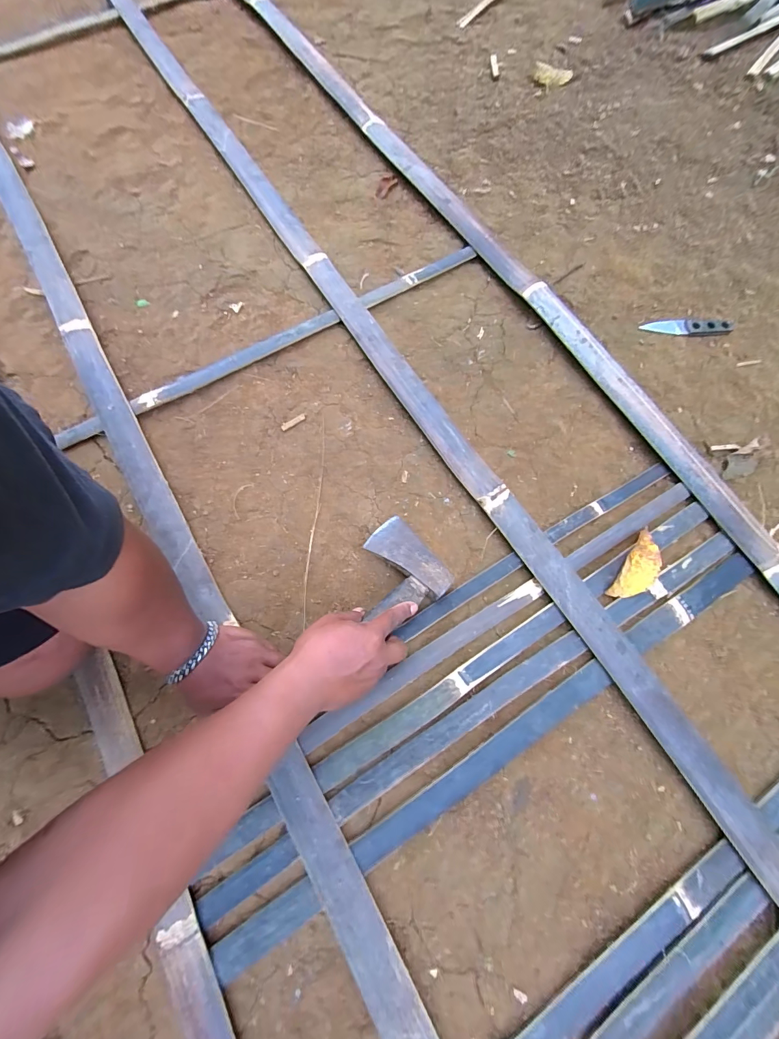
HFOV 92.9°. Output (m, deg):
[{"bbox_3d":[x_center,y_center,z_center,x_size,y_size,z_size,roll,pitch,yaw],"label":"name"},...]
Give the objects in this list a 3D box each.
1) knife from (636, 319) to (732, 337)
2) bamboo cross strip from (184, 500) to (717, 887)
[{"bbox_3d":[0.519,-0.335,0.645,0.157,0.009,0.036,3,73,1],"label":"knife"},{"bbox_3d":[0.124,0.182,0.470,0.758,0.012,0.033,-31,77,-11],"label":"bamboo cross strip"}]

